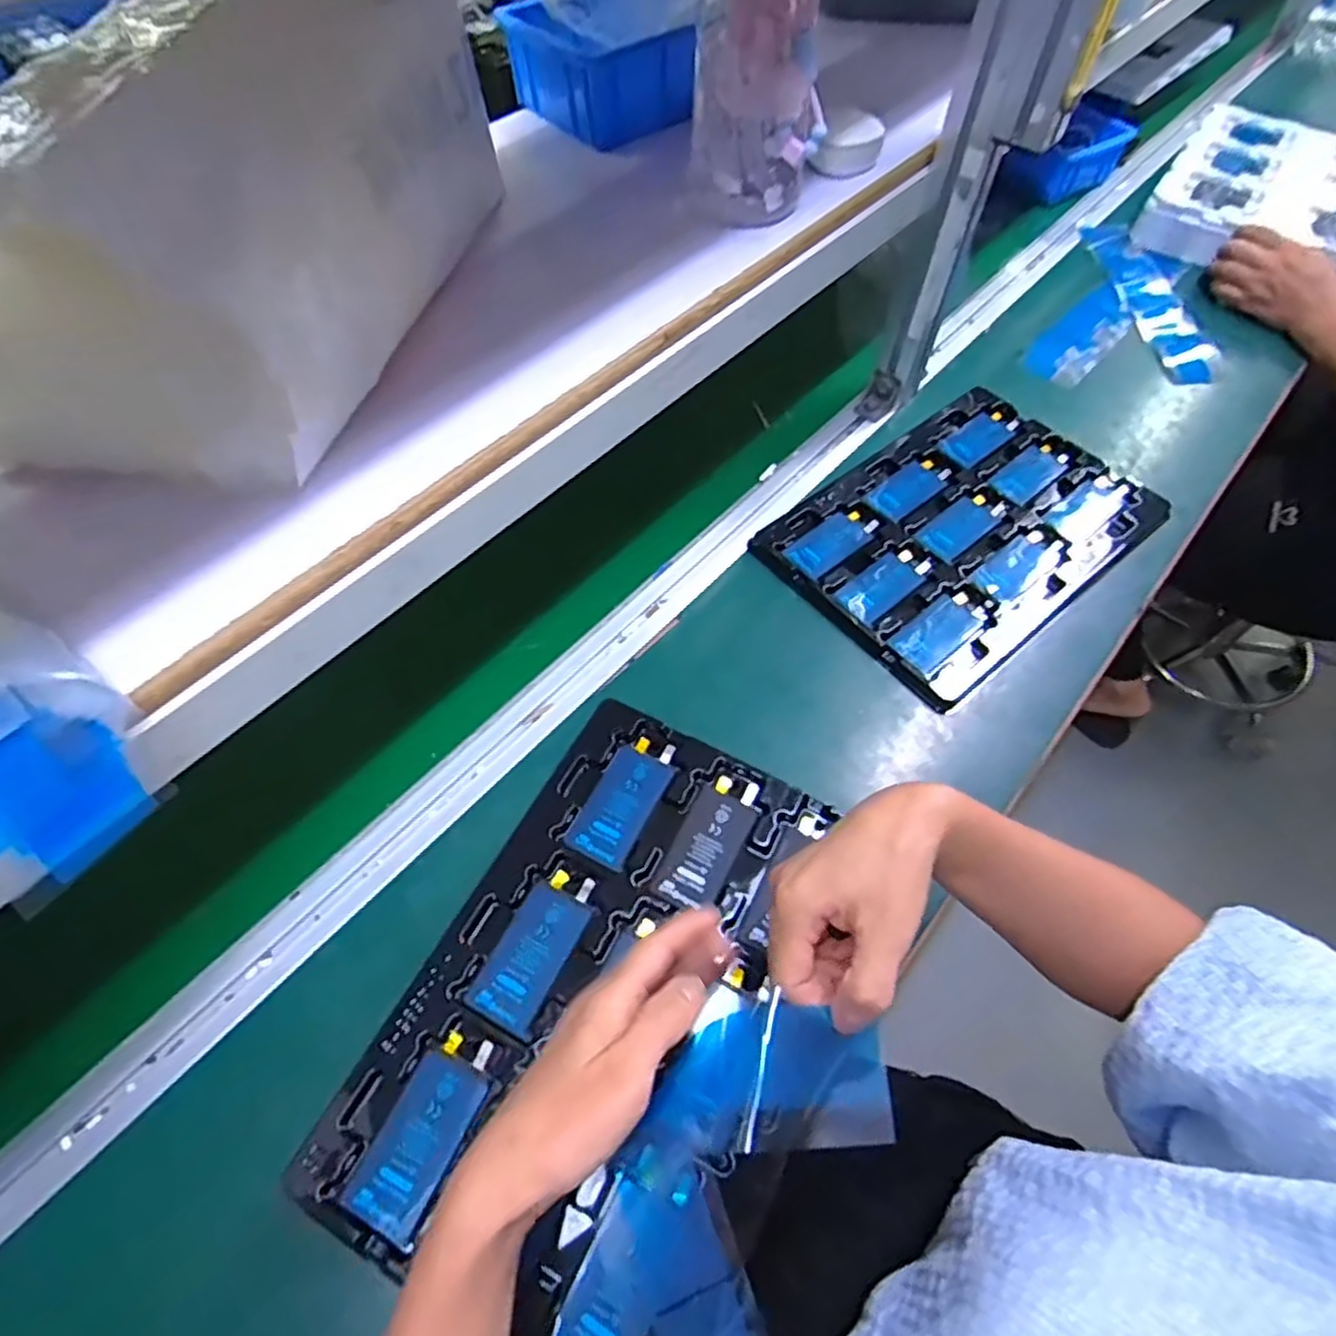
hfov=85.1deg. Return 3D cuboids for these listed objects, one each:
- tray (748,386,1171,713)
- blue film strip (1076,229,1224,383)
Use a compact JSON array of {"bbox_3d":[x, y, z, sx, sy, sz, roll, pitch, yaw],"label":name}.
[{"bbox_3d":[0.274,-0.131,0.677,0.330,0.023,0.230,-36,65,-20],"label":"tray"},{"bbox_3d":[0.582,-0.451,0.881,0.076,0.014,0.321,-5,58,-3],"label":"blue film strip"}]

